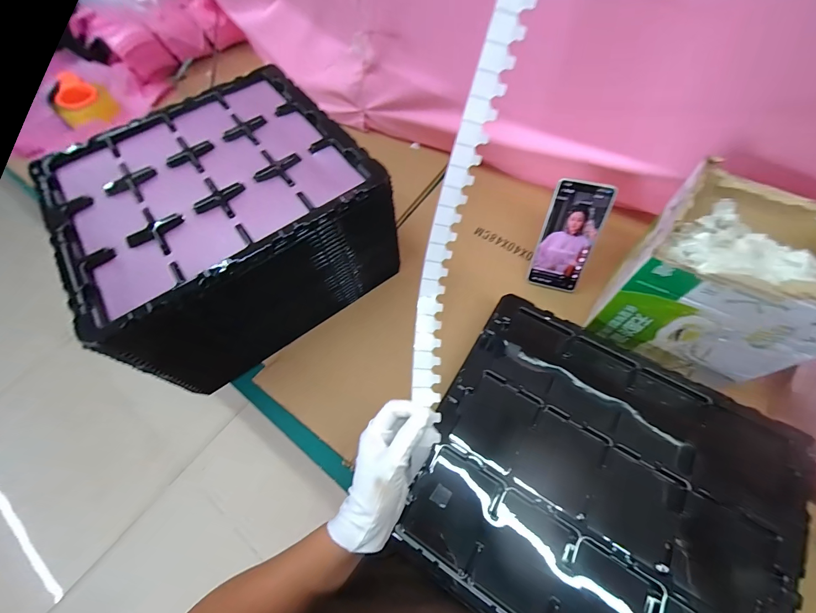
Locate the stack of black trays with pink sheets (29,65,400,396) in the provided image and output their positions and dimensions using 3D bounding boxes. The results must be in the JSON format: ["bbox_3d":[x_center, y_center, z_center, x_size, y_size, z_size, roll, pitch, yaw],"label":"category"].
[{"bbox_3d":[-0.255,-0.125,0.526,0.369,0.197,0.329,-35,66,-14],"label":"stack of black trays with pink sheets"}]

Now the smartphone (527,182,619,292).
[{"bbox_3d":[0.241,-0.102,0.521,0.078,0.163,0.008,14,32,10],"label":"smartphone"}]

